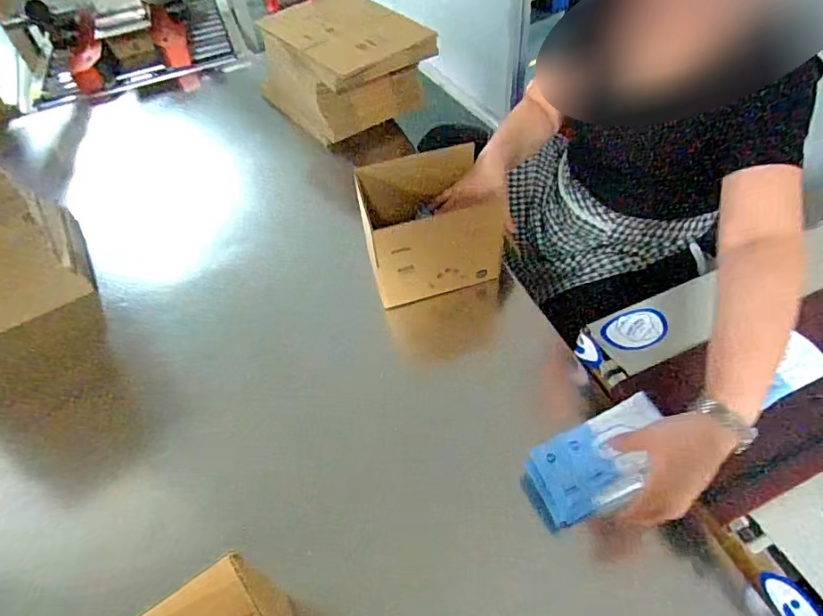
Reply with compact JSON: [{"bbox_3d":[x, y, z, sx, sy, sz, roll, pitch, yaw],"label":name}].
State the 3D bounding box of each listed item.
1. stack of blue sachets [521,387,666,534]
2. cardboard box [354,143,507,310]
[{"bbox_3d":[0.236,0.199,0.638,0.215,0.048,0.100,-44,50,21],"label":"stack of blue sachets"},{"bbox_3d":[0.038,-0.158,0.964,0.241,0.218,0.171,-15,52,-6],"label":"cardboard box"}]

